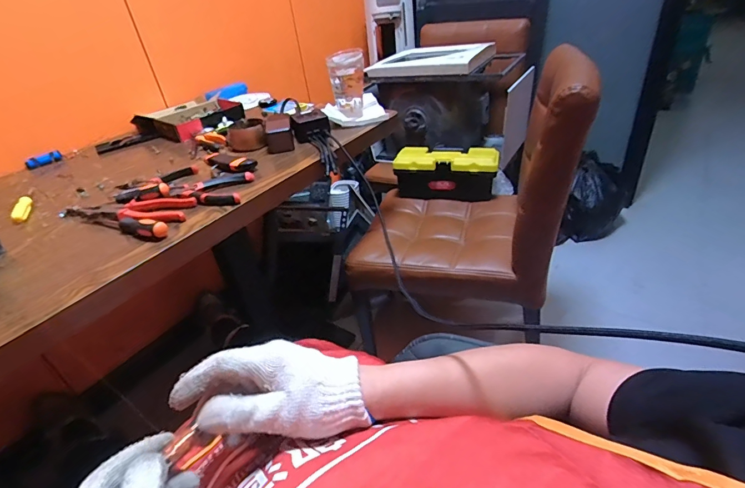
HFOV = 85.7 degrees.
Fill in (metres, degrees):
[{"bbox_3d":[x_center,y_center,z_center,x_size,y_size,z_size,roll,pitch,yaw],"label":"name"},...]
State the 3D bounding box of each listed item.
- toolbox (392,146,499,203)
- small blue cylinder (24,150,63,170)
[{"bbox_3d":[0.225,-0.211,1.219,0.296,0.136,0.118,7,36,21],"label":"toolbox"},{"bbox_3d":[-0.779,-0.199,0.952,0.073,0.024,0.028,-31,40,-31],"label":"small blue cylinder"}]

